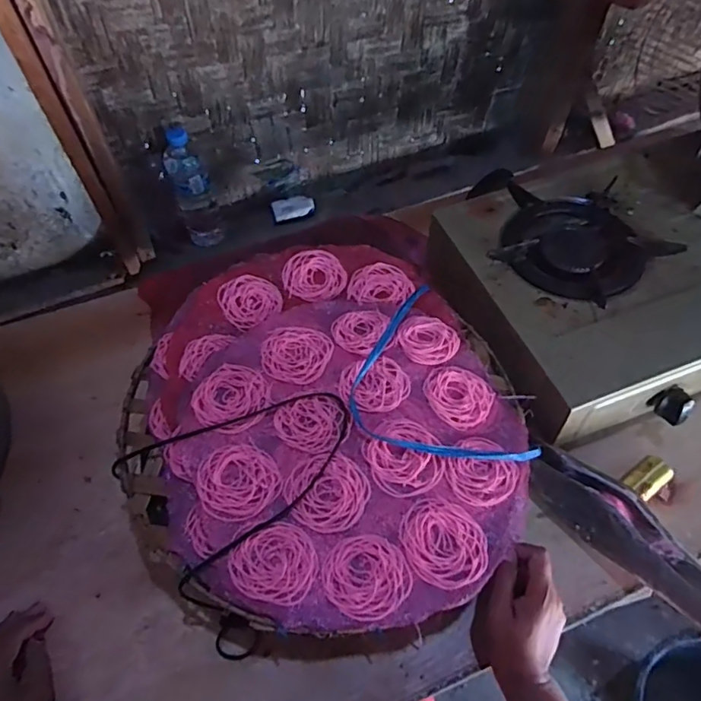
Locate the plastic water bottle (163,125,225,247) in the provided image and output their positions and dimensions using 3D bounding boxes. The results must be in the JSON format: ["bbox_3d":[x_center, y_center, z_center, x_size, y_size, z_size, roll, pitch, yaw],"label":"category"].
[{"bbox_3d":[-0.276,-0.278,0.915,0.059,0.220,0.057,-17,56,-9],"label":"plastic water bottle"}]

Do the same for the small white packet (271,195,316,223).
[{"bbox_3d":[-0.110,-0.277,1.010,0.080,0.014,0.052,-11,55,-5],"label":"small white packet"}]

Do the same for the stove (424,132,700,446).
[{"bbox_3d":[0.446,-0.135,0.716,0.619,0.112,0.393,-18,56,-10],"label":"stove"}]

